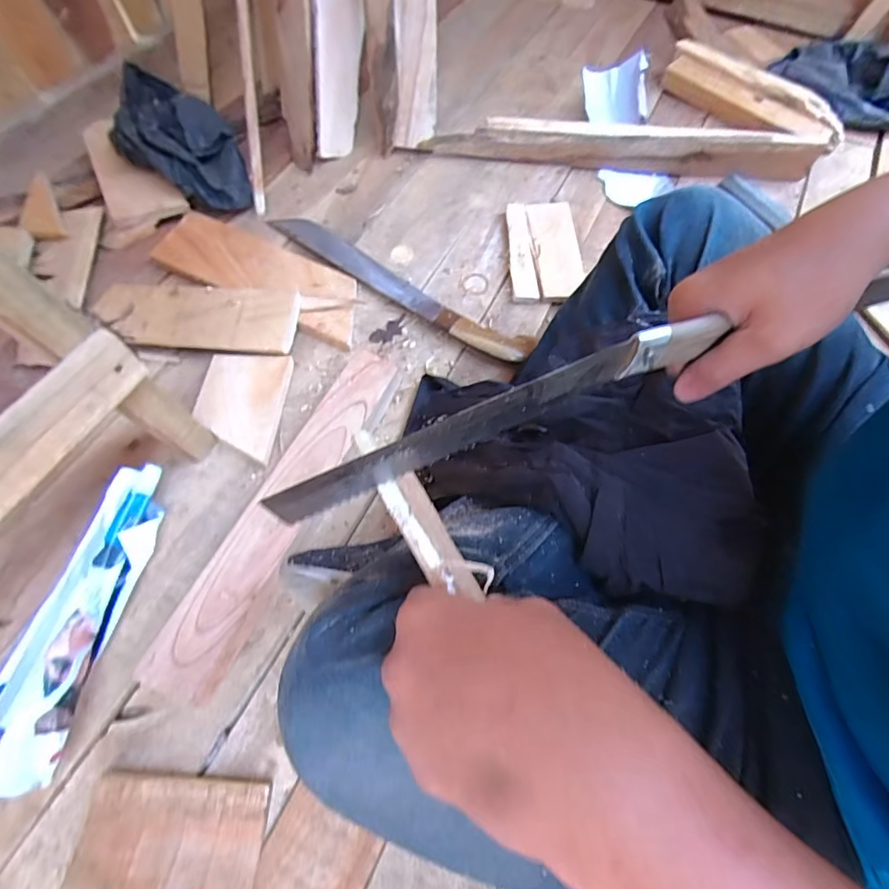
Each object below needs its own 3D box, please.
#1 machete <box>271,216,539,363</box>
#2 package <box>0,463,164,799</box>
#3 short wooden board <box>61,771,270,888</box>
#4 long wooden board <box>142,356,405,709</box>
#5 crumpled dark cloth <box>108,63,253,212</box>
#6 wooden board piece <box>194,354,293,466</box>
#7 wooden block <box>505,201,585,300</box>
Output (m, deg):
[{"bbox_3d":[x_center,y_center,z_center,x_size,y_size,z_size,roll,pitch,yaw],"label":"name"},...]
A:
[{"bbox_3d":[-0.070,-0.217,0.653,0.413,0.026,0.050,34,67,16],"label":"machete"},{"bbox_3d":[-0.322,0.146,0.439,0.075,0.057,0.270,4,62,0],"label":"package"},{"bbox_3d":[-0.209,0.301,0.384,0.133,0.012,0.075,4,62,0],"label":"short wooden board"},{"bbox_3d":[-0.153,0.052,0.495,0.065,0.013,0.379,24,64,11],"label":"long wooden board"},{"bbox_3d":[-0.386,-0.431,0.708,0.144,0.068,0.260,-34,69,-17],"label":"crumpled dark cloth"},{"bbox_3d":[-0.231,-0.044,0.565,0.092,0.018,0.132,4,62,1],"label":"wooden board piece"},{"bbox_3d":[0.139,-0.275,0.697,0.096,0.016,0.181,0,62,-1],"label":"wooden block"}]

